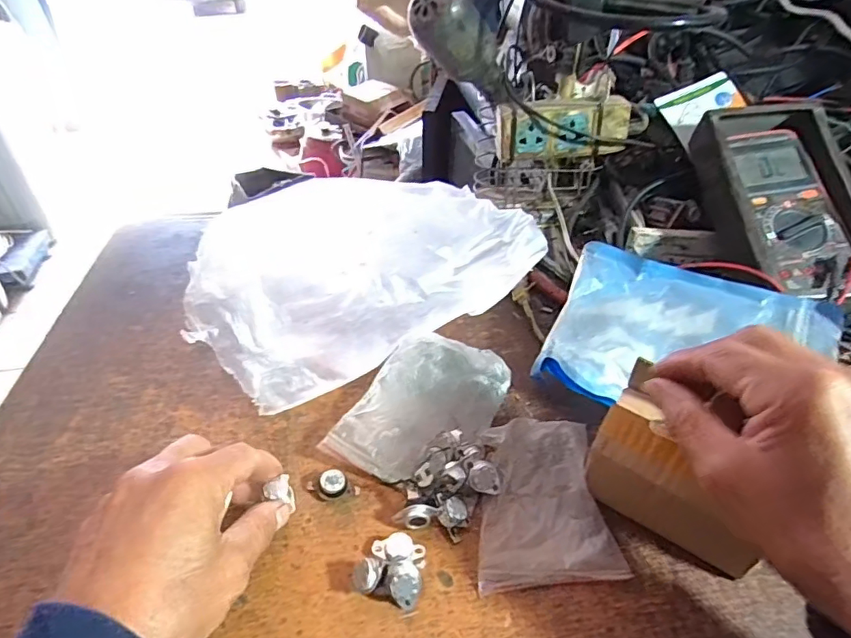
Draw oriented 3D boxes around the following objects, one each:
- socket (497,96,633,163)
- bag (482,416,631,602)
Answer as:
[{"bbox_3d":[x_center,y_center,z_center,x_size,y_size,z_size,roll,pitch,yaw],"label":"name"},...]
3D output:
[{"bbox_3d":[0.145,-0.199,0.556,0.139,0.058,0.029,-2,39,-2],"label":"socket"},{"bbox_3d":[0.073,0.114,0.345,0.085,0.026,0.104,-4,39,-4],"label":"bag"}]

